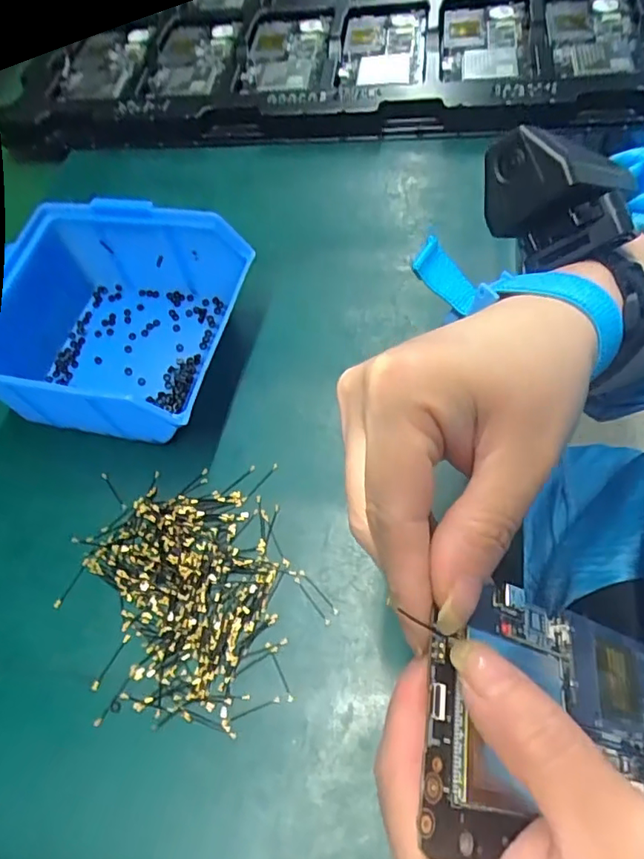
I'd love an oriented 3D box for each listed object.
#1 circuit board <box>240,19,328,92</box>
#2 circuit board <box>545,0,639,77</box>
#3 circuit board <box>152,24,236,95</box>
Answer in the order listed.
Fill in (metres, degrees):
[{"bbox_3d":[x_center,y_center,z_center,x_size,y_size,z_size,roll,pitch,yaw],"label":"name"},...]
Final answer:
[{"bbox_3d":[-0.031,-0.322,0.471,0.069,0.011,0.111,0,61,10],"label":"circuit board"},{"bbox_3d":[0.218,-0.321,0.444,0.064,0.014,0.125,4,60,7],"label":"circuit board"},{"bbox_3d":[-0.117,-0.326,0.484,0.065,0.011,0.112,0,61,10],"label":"circuit board"}]

